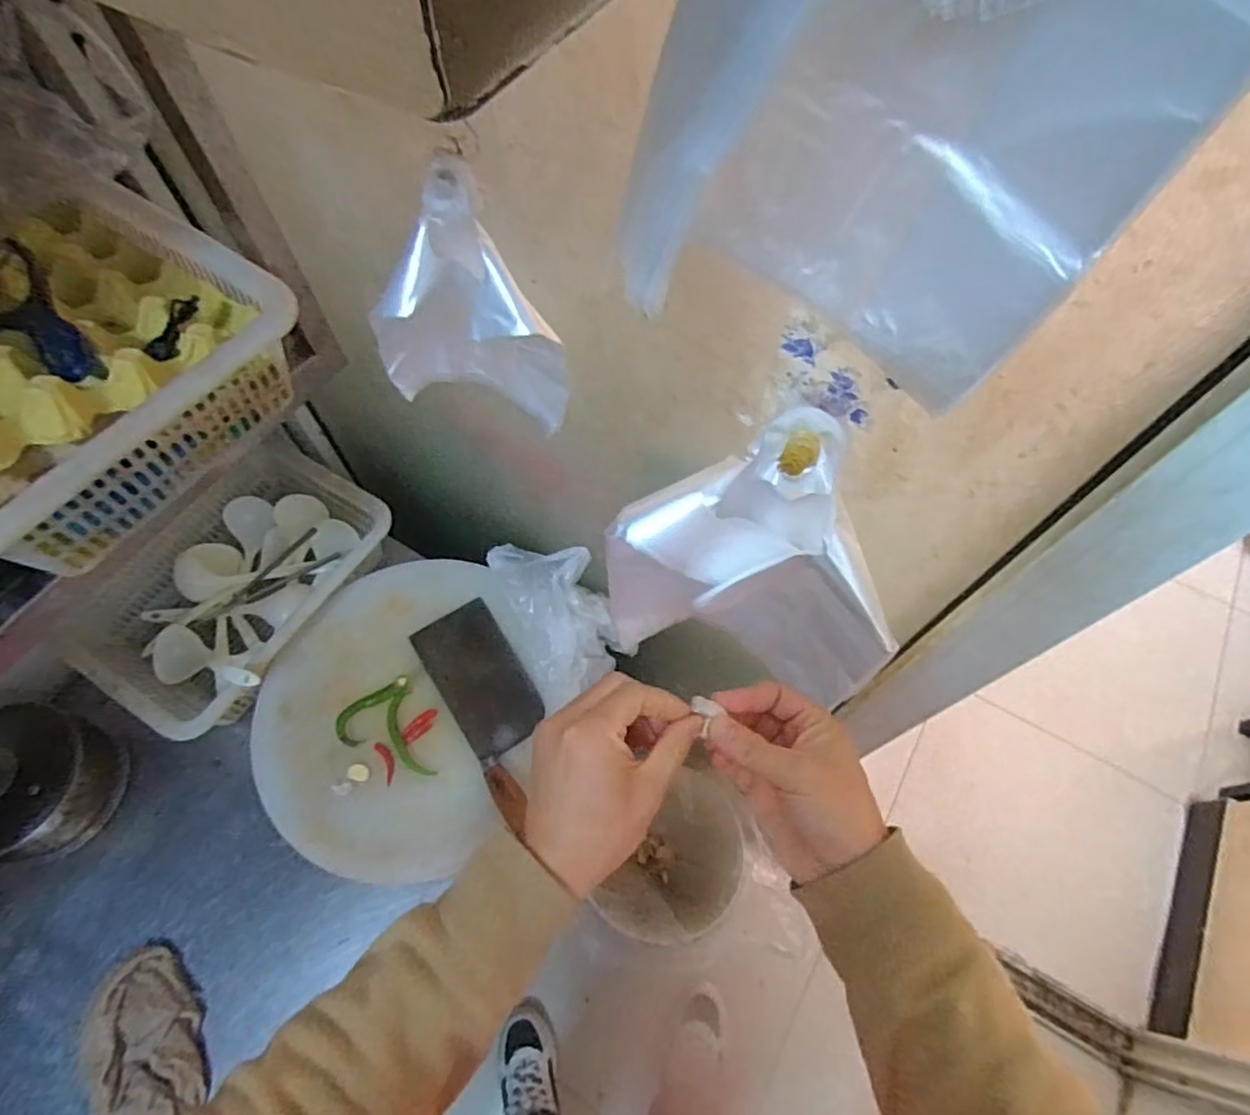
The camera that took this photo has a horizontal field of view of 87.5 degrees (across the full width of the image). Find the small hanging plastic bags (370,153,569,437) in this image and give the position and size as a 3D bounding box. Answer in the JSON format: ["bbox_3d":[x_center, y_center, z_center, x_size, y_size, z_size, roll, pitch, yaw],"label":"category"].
[{"bbox_3d":[-0.121,-0.168,0.475,0.143,0.206,0.075,33,67,16],"label":"small hanging plastic bags"}]

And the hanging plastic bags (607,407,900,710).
[{"bbox_3d":[0.098,0.018,0.515,0.221,0.315,0.076,20,64,10],"label":"hanging plastic bags"}]

